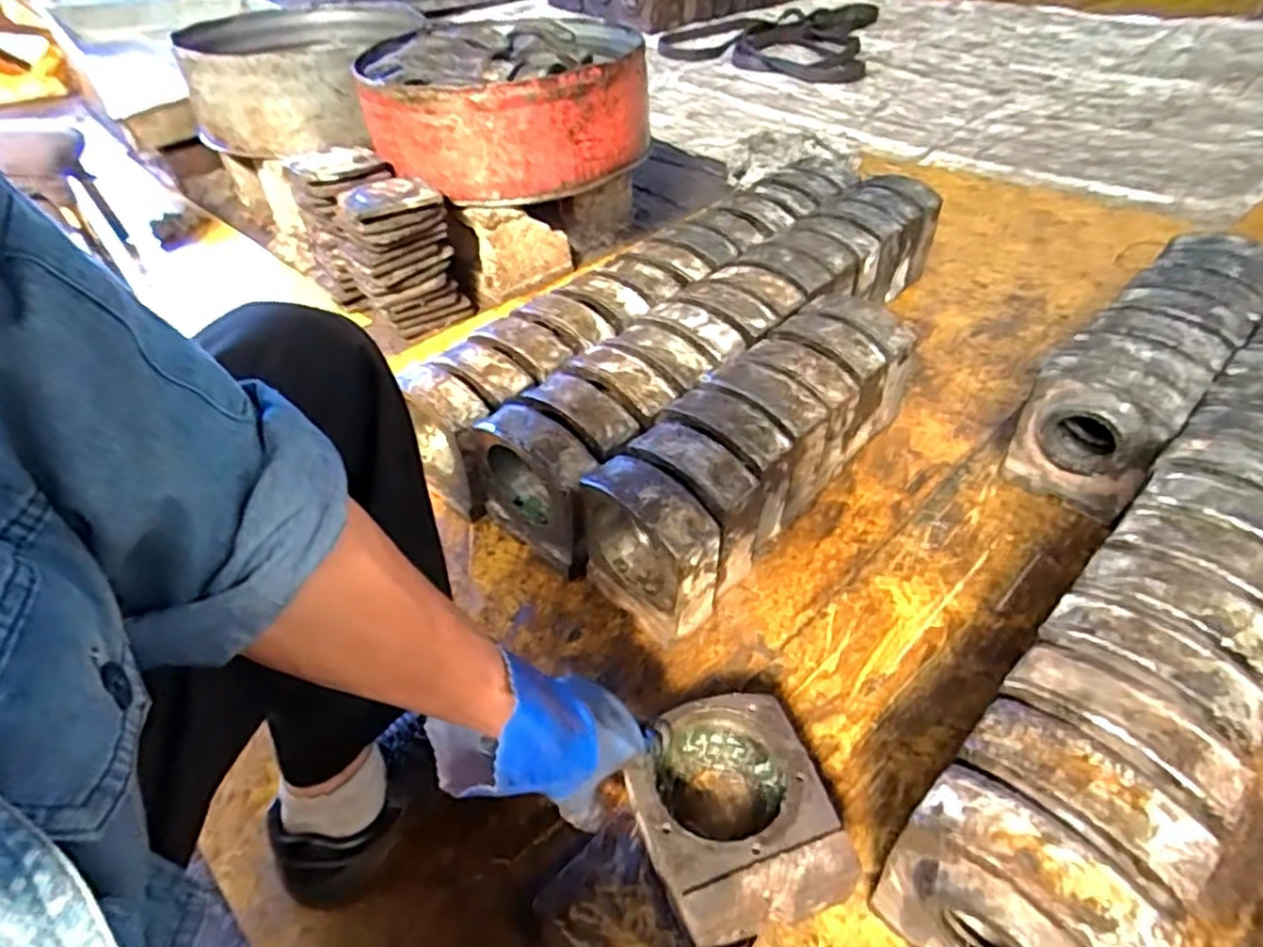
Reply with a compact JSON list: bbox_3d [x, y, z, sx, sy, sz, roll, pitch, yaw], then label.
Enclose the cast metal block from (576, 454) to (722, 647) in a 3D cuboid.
[{"bbox_3d":[0.019,0.082,0.799,0.093,0.169,0.159,-29,49,-22],"label":"cast metal block"}]

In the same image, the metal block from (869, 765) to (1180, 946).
[{"bbox_3d":[0.287,0.338,0.549,0.164,0.194,0.094,32,55,32],"label":"metal block"}]

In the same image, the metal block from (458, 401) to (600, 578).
[{"bbox_3d":[-0.123,0.013,0.922,0.173,0.186,0.074,29,54,30],"label":"metal block"}]

